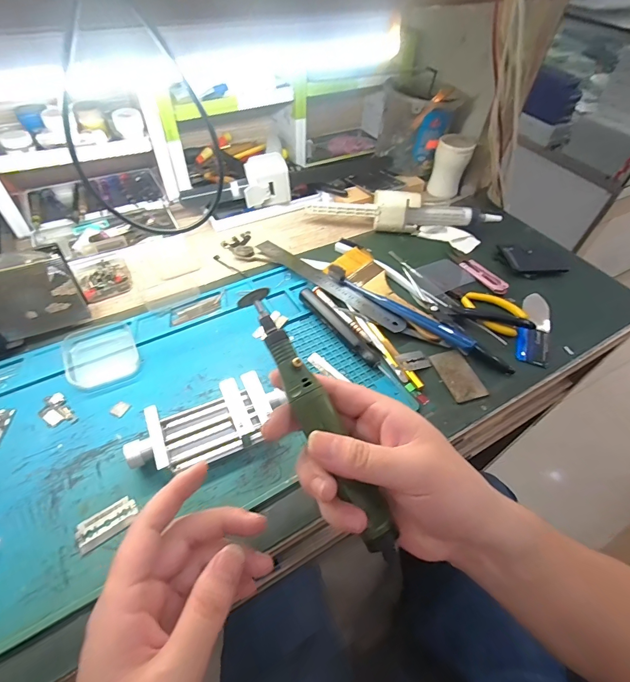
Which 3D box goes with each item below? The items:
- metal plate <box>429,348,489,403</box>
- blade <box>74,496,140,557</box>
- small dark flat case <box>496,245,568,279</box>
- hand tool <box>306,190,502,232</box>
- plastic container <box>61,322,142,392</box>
[{"bbox_3d":[0.150,0.034,0.388,0.037,0.004,0.062,-13,52,-13],"label":"metal plate"},{"bbox_3d":[-0.157,0.138,0.281,0.042,0.004,0.022,-28,68,-30],"label":"blade"},{"bbox_3d":[0.296,-0.111,0.510,0.071,0.010,0.060,-5,50,-7],"label":"small dark flat case"},{"bbox_3d":[0.125,-0.185,0.531,0.263,0.053,0.033,7,50,3],"label":"hand tool"},{"bbox_3d":[-0.212,0.013,0.369,0.063,0.019,0.070,-21,54,-19],"label":"plastic container"}]

